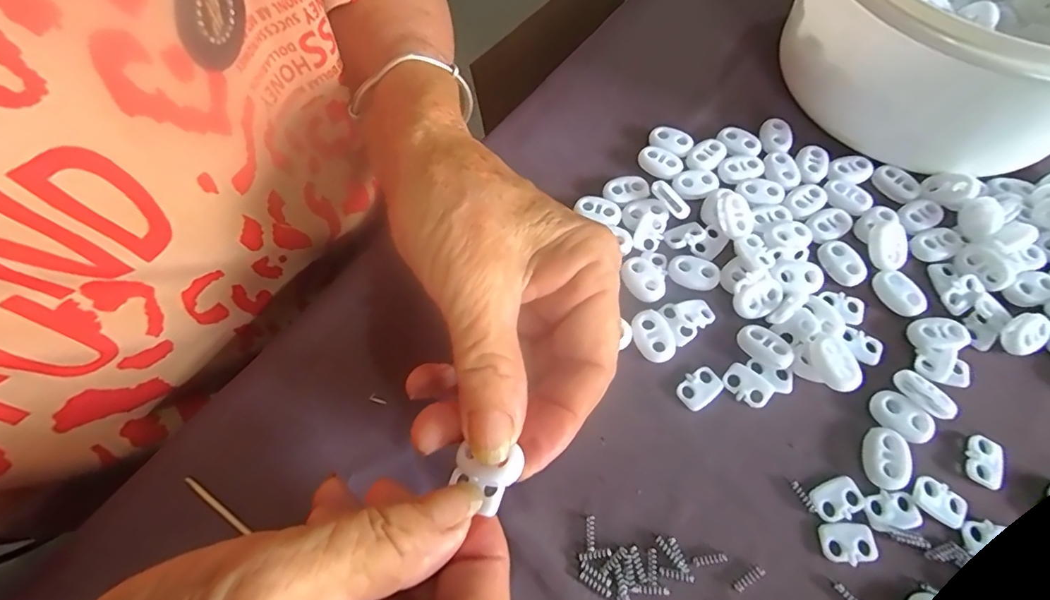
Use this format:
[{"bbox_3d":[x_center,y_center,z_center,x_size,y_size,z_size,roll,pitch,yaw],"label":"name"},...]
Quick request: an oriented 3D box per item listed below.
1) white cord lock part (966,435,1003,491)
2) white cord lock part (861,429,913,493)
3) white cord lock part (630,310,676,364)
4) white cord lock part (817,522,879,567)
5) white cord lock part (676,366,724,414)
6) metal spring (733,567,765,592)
[{"bbox_3d":[0.172,0.060,0.184,0.011,0.004,0.018,20,65,10],"label":"white cord lock part"},{"bbox_3d":[0.135,0.059,0.184,0.015,0.005,0.022,8,64,4],"label":"white cord lock part"},{"bbox_3d":[0.053,0.016,0.207,0.015,0.008,0.021,-24,66,-12],"label":"white cord lock part"},{"bbox_3d":[0.114,0.085,0.173,0.018,0.004,0.013,-3,64,-2],"label":"white cord lock part"},{"bbox_3d":[0.070,0.035,0.199,0.018,0.004,0.013,-36,69,-16],"label":"white cord lock part"},{"bbox_3d":[0.077,0.096,0.169,0.012,0.004,0.004,-31,66,-13],"label":"metal spring"}]

